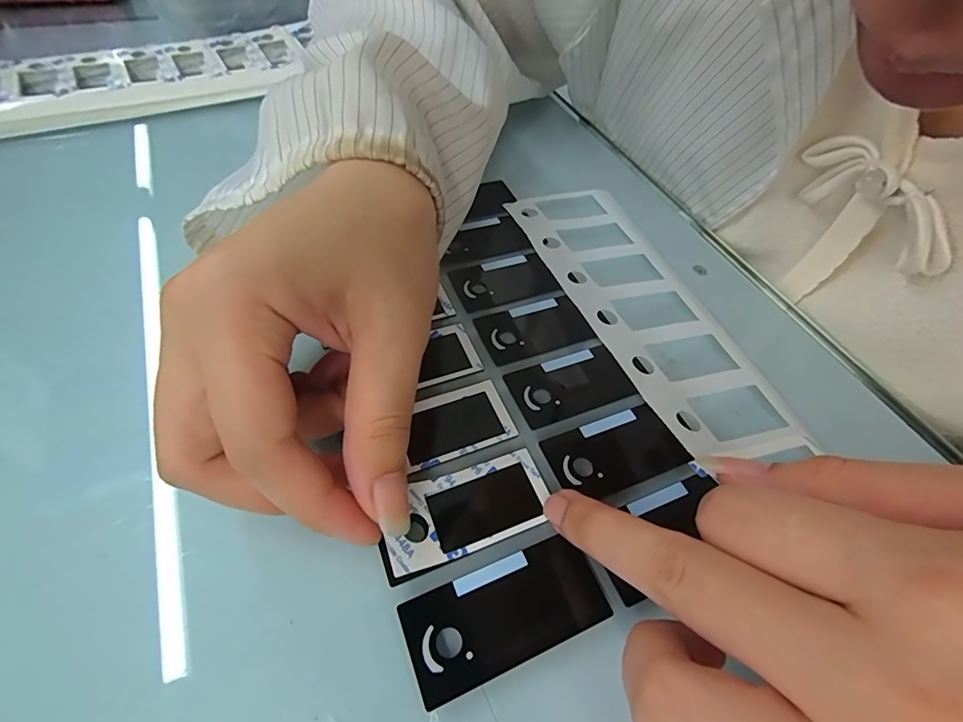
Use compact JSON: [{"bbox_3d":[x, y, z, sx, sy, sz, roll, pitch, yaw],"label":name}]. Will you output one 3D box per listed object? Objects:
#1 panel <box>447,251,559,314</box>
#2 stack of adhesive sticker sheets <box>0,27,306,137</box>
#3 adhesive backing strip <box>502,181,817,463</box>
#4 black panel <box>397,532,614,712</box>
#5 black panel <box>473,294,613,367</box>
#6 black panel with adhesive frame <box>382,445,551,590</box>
[{"bbox_3d":[0.011,-0.039,0.226,0.049,0.004,0.029,-17,56,-18],"label":"panel"},{"bbox_3d":[-0.233,-0.179,0.299,0.228,0.015,0.068,-23,58,-22],"label":"stack of adhesive sticker sheets"},{"bbox_3d":[0.069,-0.031,0.218,0.059,0.007,0.175,-10,51,-16],"label":"adhesive backing strip"},{"bbox_3d":[0.008,0.074,0.138,0.059,0.004,0.027,-17,56,-18],"label":"black panel"},{"bbox_3d":[0.025,-0.015,0.210,0.050,0.004,0.027,-16,58,-16],"label":"black panel"},{"bbox_3d":[-0.006,0.049,0.156,0.059,0.006,0.028,-14,53,-25],"label":"black panel with adhesive frame"}]

